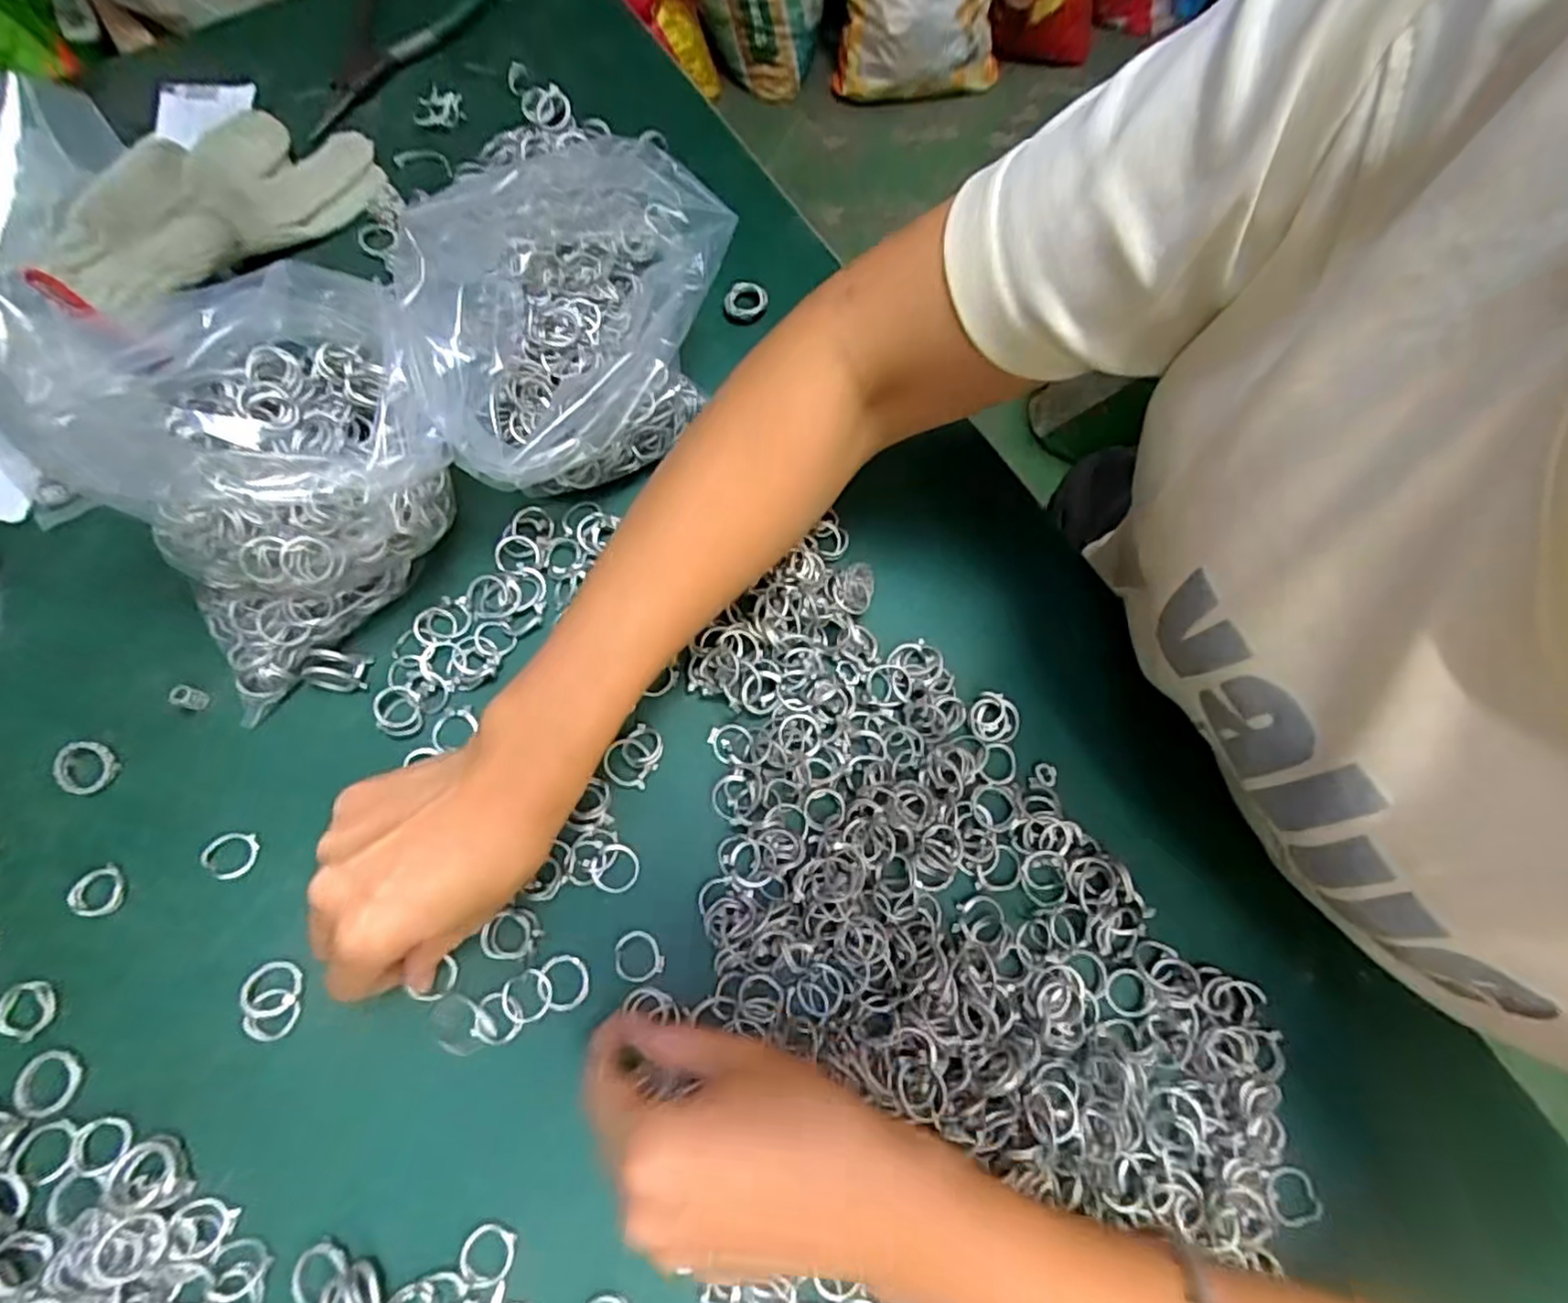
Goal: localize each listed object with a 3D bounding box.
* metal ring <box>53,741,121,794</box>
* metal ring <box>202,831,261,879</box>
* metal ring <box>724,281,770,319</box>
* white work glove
[{"bbox_3d":[-0.325,0.054,0.338,0.023,0.009,0.023,1,71,-2],"label":"metal ring"},{"bbox_3d":[-0.253,0.092,0.330,0.024,0.004,0.021,2,71,-1],"label":"metal ring"},{"bbox_3d":[-0.022,-0.207,0.429,0.025,0.009,0.021,-25,73,-10],"label":"metal ring"},{"bbox_3d":[-0.321,-0.249,0.409,0.100,0.033,0.186,25,56,7],"label":"white work glove"}]

